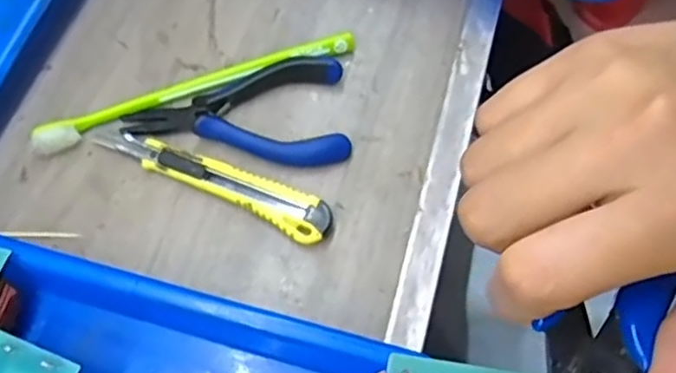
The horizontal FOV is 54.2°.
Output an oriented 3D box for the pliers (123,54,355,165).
[{"bbox_3d":[-0.057,-0.040,0.372,0.121,0.015,0.060,-3,69,-1],"label":"pliers"}]

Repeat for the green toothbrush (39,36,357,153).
[{"bbox_3d":[-0.080,-0.055,0.379,0.188,0.011,0.016,-20,69,-6],"label":"green toothbrush"}]

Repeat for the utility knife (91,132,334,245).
[{"bbox_3d":[-0.067,-0.005,0.362,0.138,0.010,0.023,25,71,9],"label":"utility knife"}]

